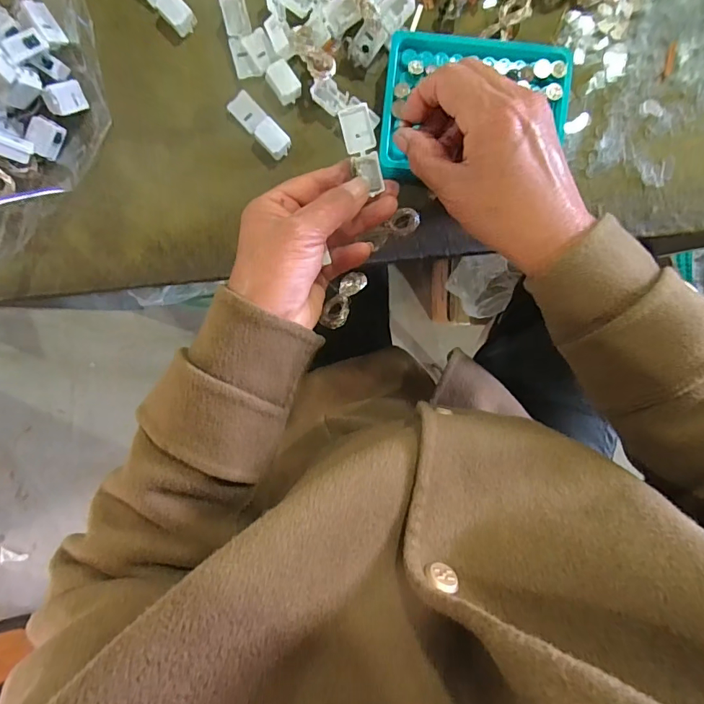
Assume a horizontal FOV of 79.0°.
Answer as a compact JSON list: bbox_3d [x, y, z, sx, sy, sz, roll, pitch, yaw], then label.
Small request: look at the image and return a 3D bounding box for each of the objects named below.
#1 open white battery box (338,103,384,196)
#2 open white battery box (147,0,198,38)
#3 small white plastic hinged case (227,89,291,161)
[{"bbox_3d":[0.008,-0.132,0.278,0.019,0.008,0.052,-21,107,2],"label":"open white battery box"},{"bbox_3d":[-0.141,-0.263,0.316,0.019,0.013,0.054,-43,95,5],"label":"open white battery box"},{"bbox_3d":[-0.070,-0.172,0.324,0.020,0.012,0.054,-44,95,5],"label":"small white plastic hinged case"}]

